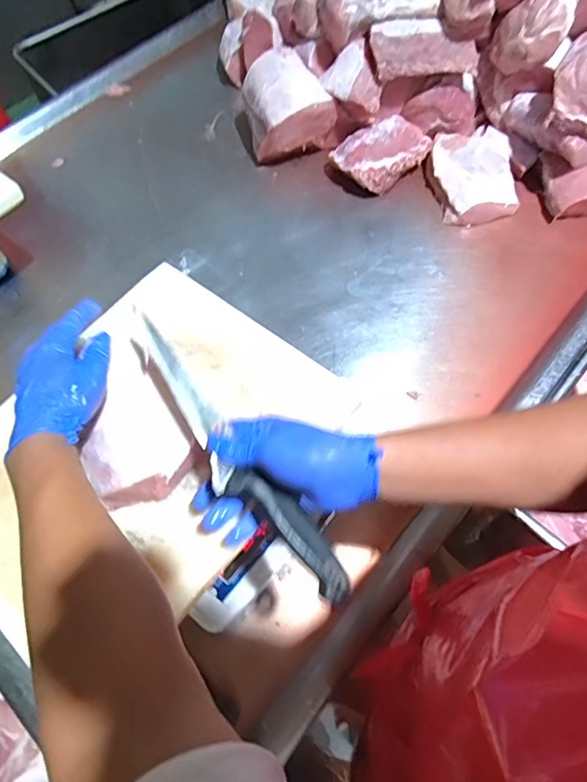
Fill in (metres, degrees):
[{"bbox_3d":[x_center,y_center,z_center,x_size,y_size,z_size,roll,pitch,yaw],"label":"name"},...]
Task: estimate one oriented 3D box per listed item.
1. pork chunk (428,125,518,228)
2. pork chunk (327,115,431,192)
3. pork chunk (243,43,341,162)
[{"bbox_3d":[0.319,-0.377,0.876,0.143,0.045,0.189,-8,62,0],"label":"pork chunk"},{"bbox_3d":[0.159,-0.432,0.913,0.161,0.053,0.117,-35,65,-14],"label":"pork chunk"},{"bbox_3d":[-0.021,-0.533,0.938,0.142,0.122,0.171,-21,63,-7],"label":"pork chunk"}]

